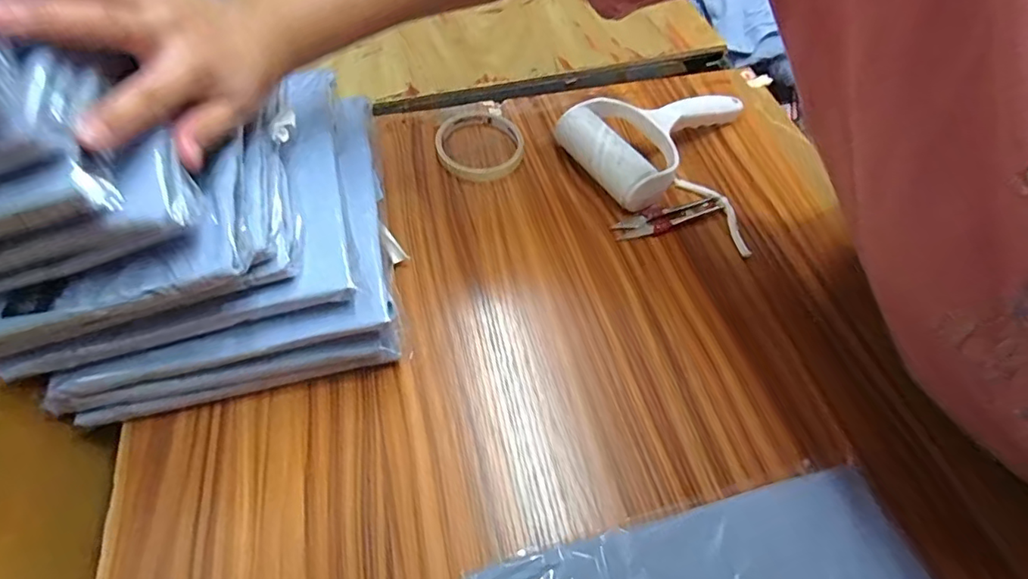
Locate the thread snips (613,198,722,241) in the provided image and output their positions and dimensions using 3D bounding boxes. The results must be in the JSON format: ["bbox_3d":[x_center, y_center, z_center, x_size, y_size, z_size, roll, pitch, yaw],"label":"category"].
[{"bbox_3d":[0.133,-0.065,0.479,0.099,0.004,0.025,-19,56,-13],"label":"thread snips"}]

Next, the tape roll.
[{"bbox_3d":[-0.033,-0.141,0.527,0.081,0.017,0.094,-8,55,-6],"label":"tape roll"}]

